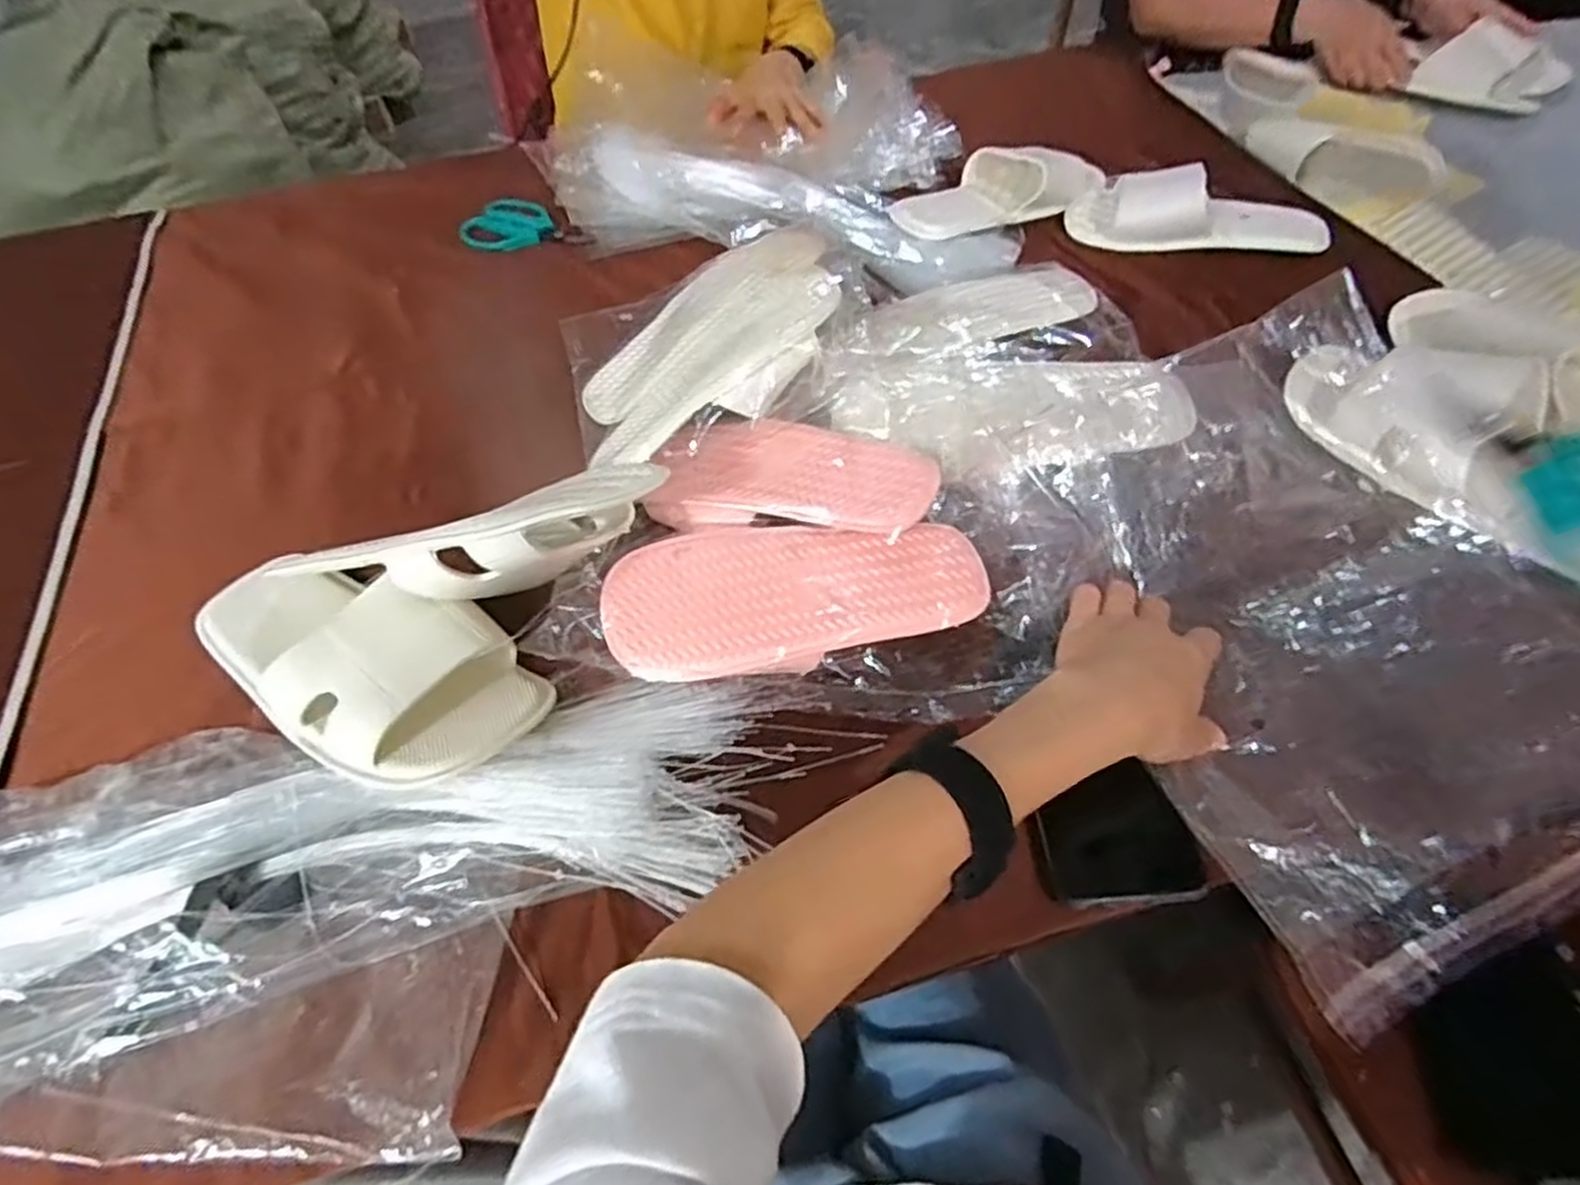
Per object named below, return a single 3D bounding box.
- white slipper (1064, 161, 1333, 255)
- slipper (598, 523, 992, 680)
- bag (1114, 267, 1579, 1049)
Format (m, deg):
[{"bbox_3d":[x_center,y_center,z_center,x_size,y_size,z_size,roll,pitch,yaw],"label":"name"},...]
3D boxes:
[{"bbox_3d":[0.390,-0.364,0.739,0.236,0.052,0.106,14,57,14],"label":"white slipper"},{"bbox_3d":[0.004,0.006,0.476,0.228,0.037,0.095,-6,52,1],"label":"slipper"},{"bbox_3d":[0.312,0.003,0.440,0.280,0.116,0.347,-21,54,-11],"label":"bag"}]

